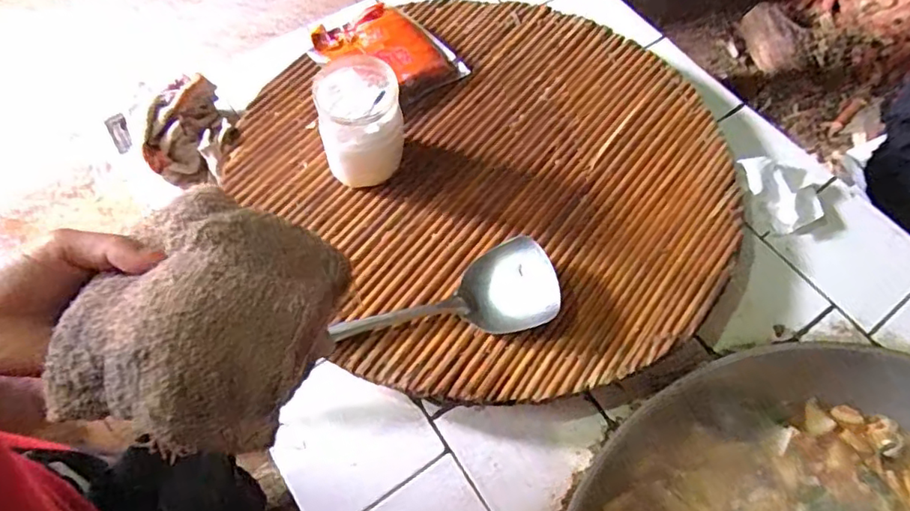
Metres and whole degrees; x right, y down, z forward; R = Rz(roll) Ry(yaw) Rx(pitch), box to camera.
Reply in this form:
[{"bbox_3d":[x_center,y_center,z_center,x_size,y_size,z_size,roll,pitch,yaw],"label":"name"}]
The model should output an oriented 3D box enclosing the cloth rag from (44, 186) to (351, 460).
[{"bbox_3d":[-0.136,0.031,0.316,0.119,0.049,0.137,20,66,9],"label":"cloth rag"}]

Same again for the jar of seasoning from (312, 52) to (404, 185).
[{"bbox_3d":[-0.098,-0.140,0.604,0.079,0.127,0.086,0,64,-1],"label":"jar of seasoning"}]

